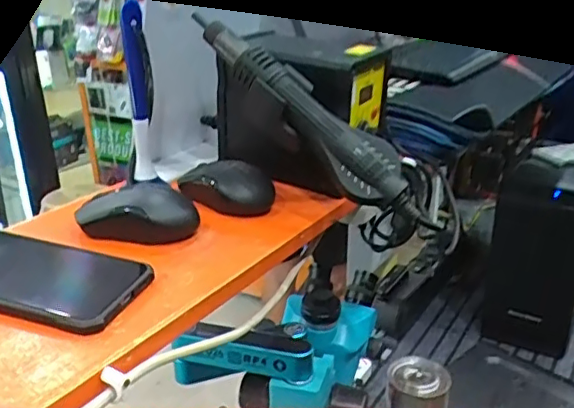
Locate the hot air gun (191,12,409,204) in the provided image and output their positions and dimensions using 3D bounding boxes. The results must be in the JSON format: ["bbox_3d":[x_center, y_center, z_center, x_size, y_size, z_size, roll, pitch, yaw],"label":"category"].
[{"bbox_3d":[0.007,-0.093,0.556,0.263,0.043,0.044,44,40,16],"label":"hot air gun"}]

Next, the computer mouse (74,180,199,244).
[{"bbox_3d":[-0.129,0.007,0.515,0.102,0.037,0.052,2,22,8],"label":"computer mouse"}]

